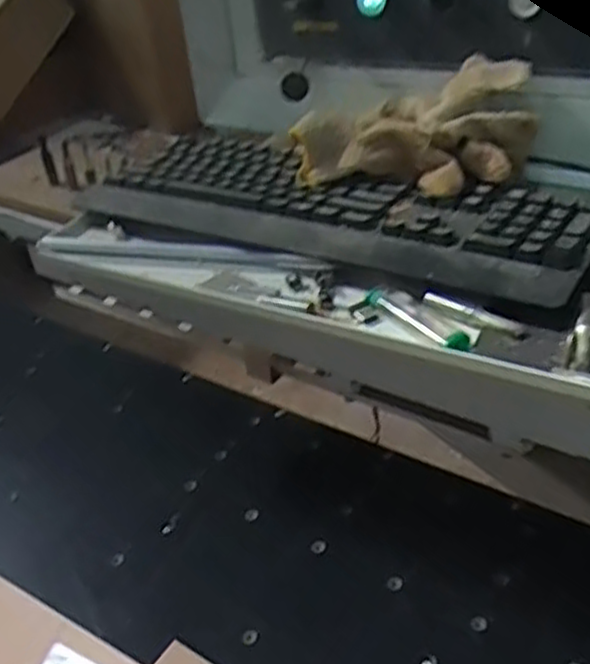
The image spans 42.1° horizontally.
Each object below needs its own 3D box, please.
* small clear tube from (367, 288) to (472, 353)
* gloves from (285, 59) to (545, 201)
[{"bbox_3d":[0.080,-0.007,0.502,0.017,0.011,0.091,-23,36,-26],"label":"small clear tube"},{"bbox_3d":[0.092,-0.159,0.607,0.184,0.079,0.085,3,36,14],"label":"gloves"}]

